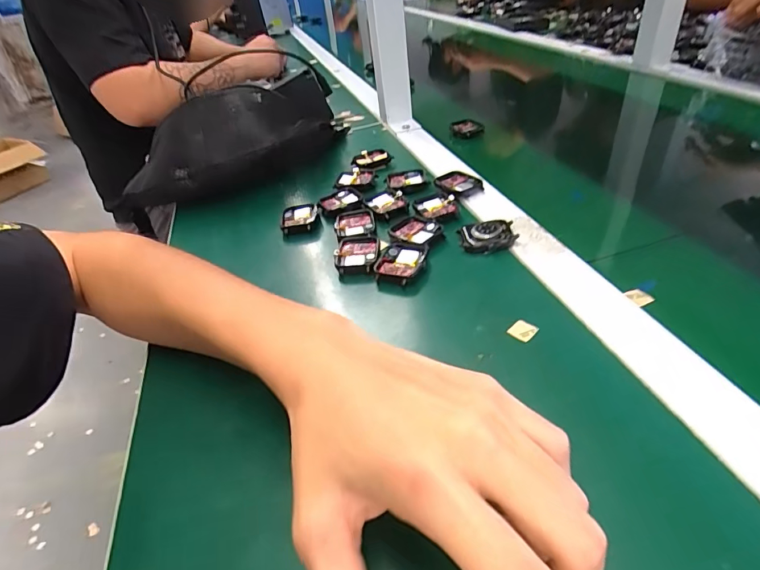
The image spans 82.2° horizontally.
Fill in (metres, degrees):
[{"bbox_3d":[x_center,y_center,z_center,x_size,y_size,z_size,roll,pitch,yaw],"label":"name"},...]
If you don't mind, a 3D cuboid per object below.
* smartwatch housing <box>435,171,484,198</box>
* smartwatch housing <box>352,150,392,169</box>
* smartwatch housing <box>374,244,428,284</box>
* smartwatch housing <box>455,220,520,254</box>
[{"bbox_3d":[0.081,-0.104,0.449,0.037,0.007,0.045,-22,41,-17],"label":"smartwatch housing"},{"bbox_3d":[-0.010,-0.152,0.527,0.045,0.008,0.038,-11,39,-4],"label":"smartwatch housing"},{"bbox_3d":[0.017,-0.019,0.358,0.038,0.006,0.043,6,41,16],"label":"smartwatch housing"},{"bbox_3d":[0.092,-0.043,0.375,0.046,0.012,0.033,-2,39,7],"label":"smartwatch housing"}]

